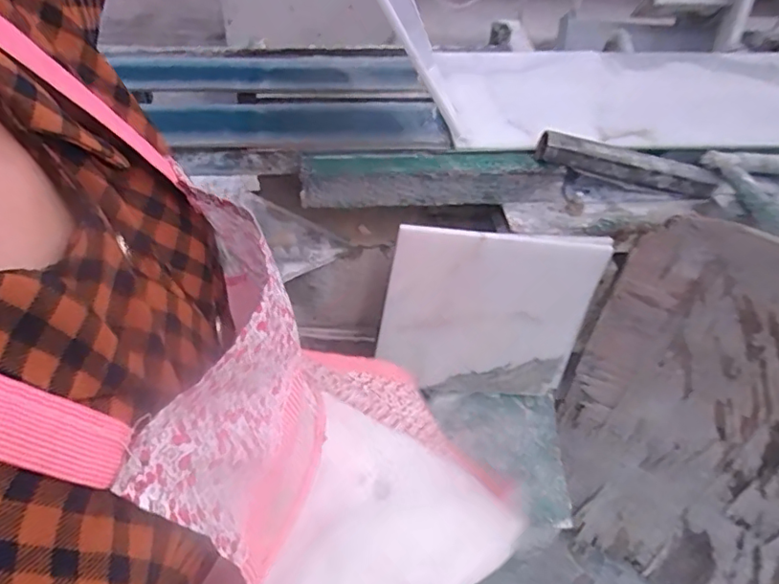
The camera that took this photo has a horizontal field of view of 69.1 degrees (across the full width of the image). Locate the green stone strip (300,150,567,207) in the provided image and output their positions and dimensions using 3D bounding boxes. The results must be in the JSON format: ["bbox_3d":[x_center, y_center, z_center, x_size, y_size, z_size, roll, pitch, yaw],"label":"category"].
[{"bbox_3d":[0.056,-0.163,0.802,0.359,0.075,0.050,-2,48,-3],"label":"green stone strip"}]

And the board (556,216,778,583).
[{"bbox_3d":[0.539,0.274,0.892,0.538,0.732,0.029,29,44,22],"label":"board"}]

